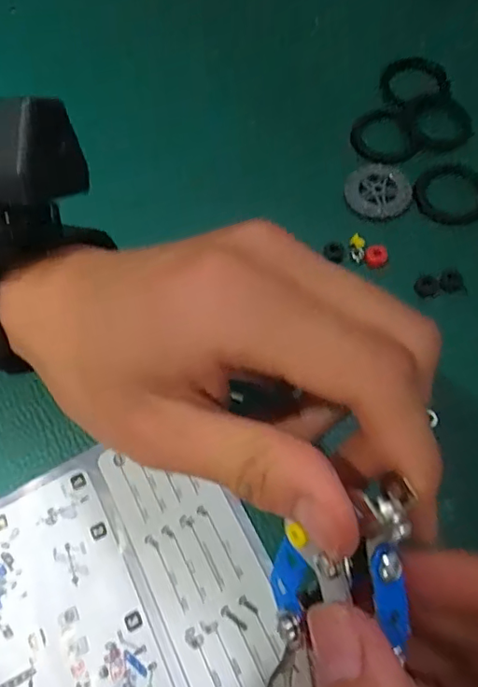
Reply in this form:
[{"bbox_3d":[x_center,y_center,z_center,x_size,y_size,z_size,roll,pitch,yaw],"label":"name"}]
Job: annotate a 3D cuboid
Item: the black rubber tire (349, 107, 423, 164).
[{"bbox_3d":[0.082,-0.114,0.290,0.037,0.004,0.037,-11,66,-3],"label":"black rubber tire"}]

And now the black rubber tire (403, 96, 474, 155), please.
[{"bbox_3d":[0.111,-0.124,0.291,0.035,0.004,0.036,-1,66,2],"label":"black rubber tire"}]

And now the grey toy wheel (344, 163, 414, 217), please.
[{"bbox_3d":[0.074,-0.080,0.273,0.033,0.004,0.031,-1,66,2],"label":"grey toy wheel"}]

